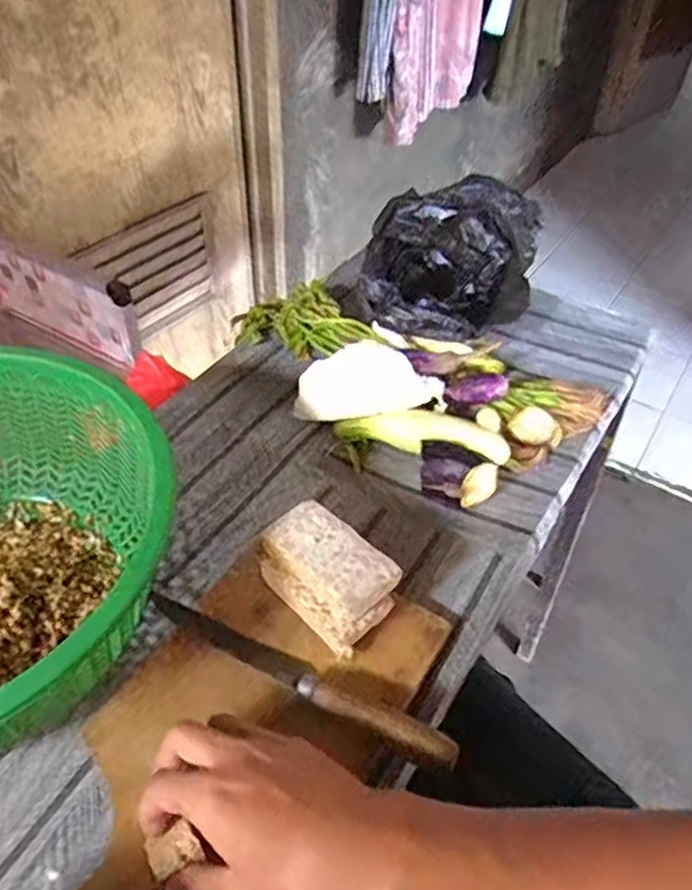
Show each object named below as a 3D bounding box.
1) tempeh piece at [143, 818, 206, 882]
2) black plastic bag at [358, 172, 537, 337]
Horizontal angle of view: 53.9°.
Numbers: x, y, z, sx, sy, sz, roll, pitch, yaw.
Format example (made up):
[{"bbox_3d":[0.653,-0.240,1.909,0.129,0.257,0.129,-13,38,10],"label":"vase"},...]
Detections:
[{"bbox_3d":[-0.100,0.235,0.395,0.031,0.008,0.020,-15,48,-17],"label":"tempeh piece"},{"bbox_3d":[0.125,-0.210,0.792,0.173,0.112,0.234,13,46,10],"label":"black plastic bag"}]

